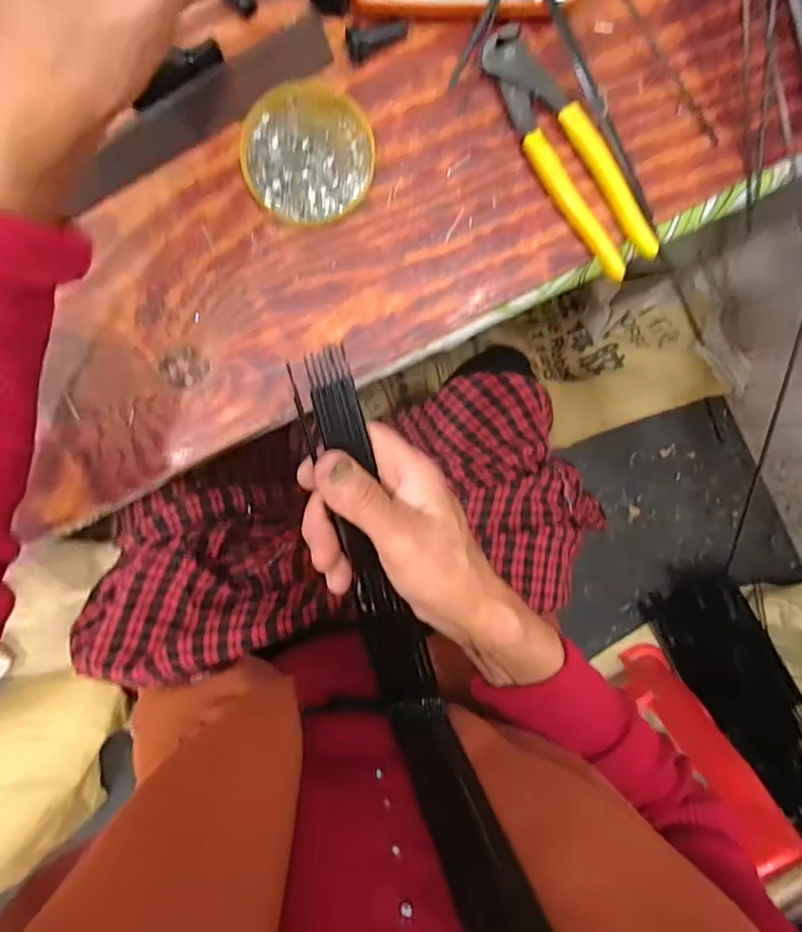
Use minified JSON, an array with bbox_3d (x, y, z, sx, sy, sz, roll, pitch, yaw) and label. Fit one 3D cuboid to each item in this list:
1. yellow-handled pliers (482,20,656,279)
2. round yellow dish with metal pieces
[{"bbox_3d":[0.106,-0.198,0.334,0.037,0.018,0.164,-33,97,0],"label":"yellow-handled pliers"},{"bbox_3d":[-0.059,-0.202,0.336,0.081,0.008,0.086,0,96,-3],"label":"round yellow dish with metal pieces"}]

